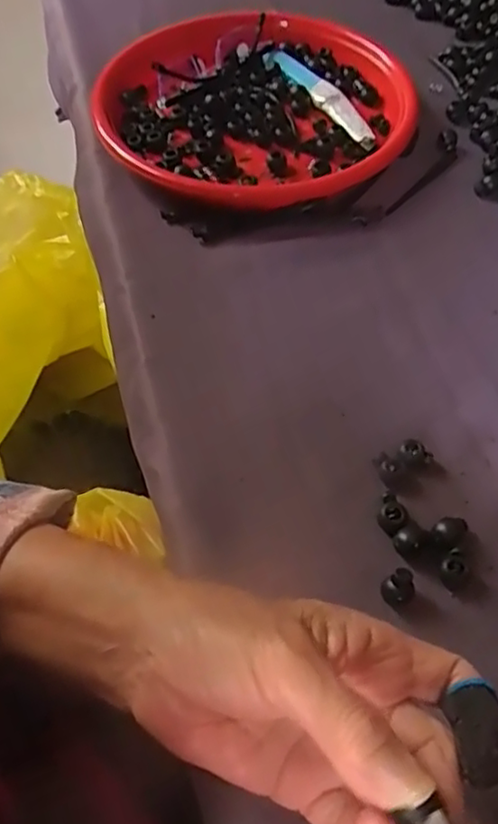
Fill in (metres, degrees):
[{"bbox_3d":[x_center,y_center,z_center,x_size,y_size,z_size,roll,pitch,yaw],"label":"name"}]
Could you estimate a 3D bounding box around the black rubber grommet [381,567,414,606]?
[{"bbox_3d":[0.072,0.086,0.305,0.014,0.017,0.013,0,56,0],"label":"black rubber grommet"}]

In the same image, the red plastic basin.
[{"bbox_3d":[0.004,-0.259,0.517,0.244,0.048,0.244,0,56,0],"label":"red plastic basin"}]

